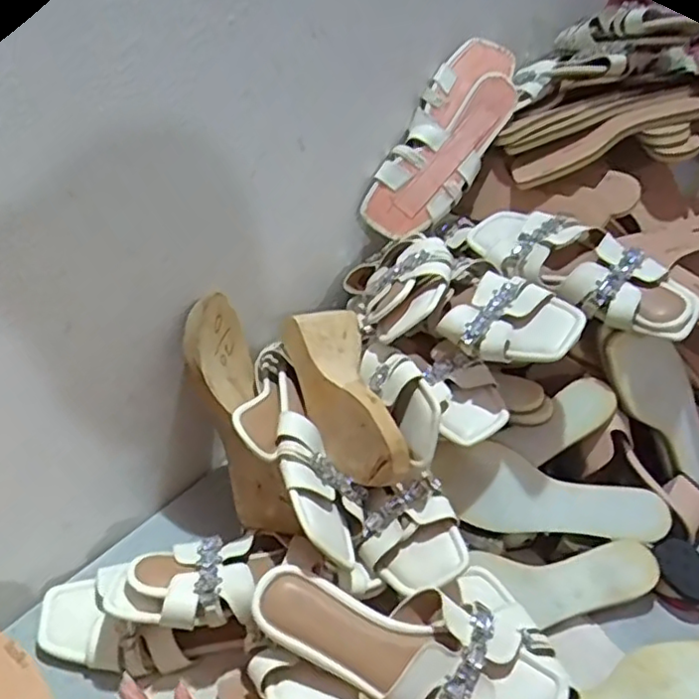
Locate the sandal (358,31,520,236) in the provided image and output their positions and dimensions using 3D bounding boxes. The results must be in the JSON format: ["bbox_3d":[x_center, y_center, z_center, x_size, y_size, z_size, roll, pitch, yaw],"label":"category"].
[{"bbox_3d":[0.113,-0.244,0.760,0.099,0.251,0.039,31,10,0],"label":"sandal"}]

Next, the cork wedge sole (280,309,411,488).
[{"bbox_3d":[-0.009,0.041,0.633,0.083,0.066,0.197,-8,39,-12],"label":"cork wedge sole"}]

